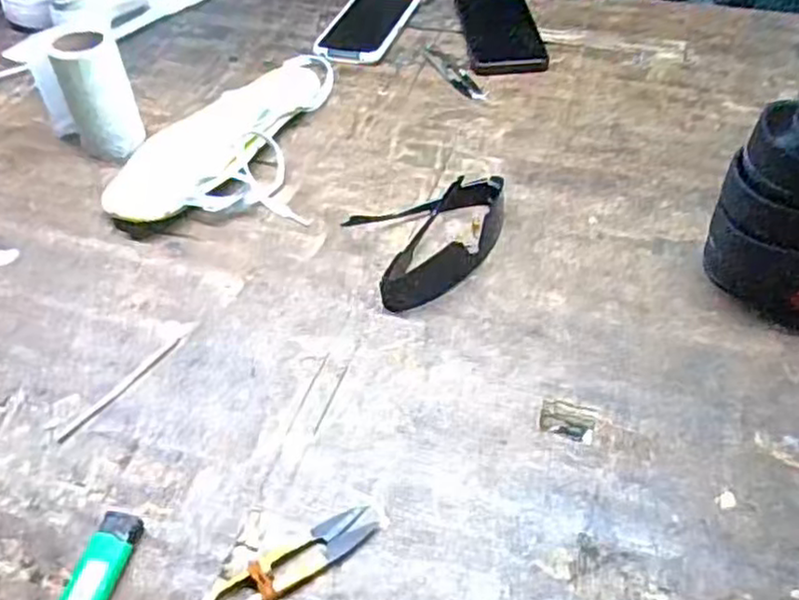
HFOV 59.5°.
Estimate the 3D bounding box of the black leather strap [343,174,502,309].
[{"bbox_3d":[0.033,-0.051,0.530,0.130,0.032,0.092,-21,51,-15],"label":"black leather strap"}]

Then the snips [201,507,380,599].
[{"bbox_3d":[-0.057,0.139,0.370,0.102,0.012,0.024,-26,53,-19],"label":"snips"}]

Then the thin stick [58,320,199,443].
[{"bbox_3d":[-0.178,0.051,0.463,0.009,0.004,0.111,27,55,23],"label":"thin stick"}]

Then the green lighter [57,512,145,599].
[{"bbox_3d":[-0.163,0.151,0.368,0.024,0.013,0.082,7,50,8],"label":"green lighter"}]

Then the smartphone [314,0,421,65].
[{"bbox_3d":[-0.033,-0.309,0.777,0.077,0.010,0.161,15,51,15],"label":"smartphone"}]

